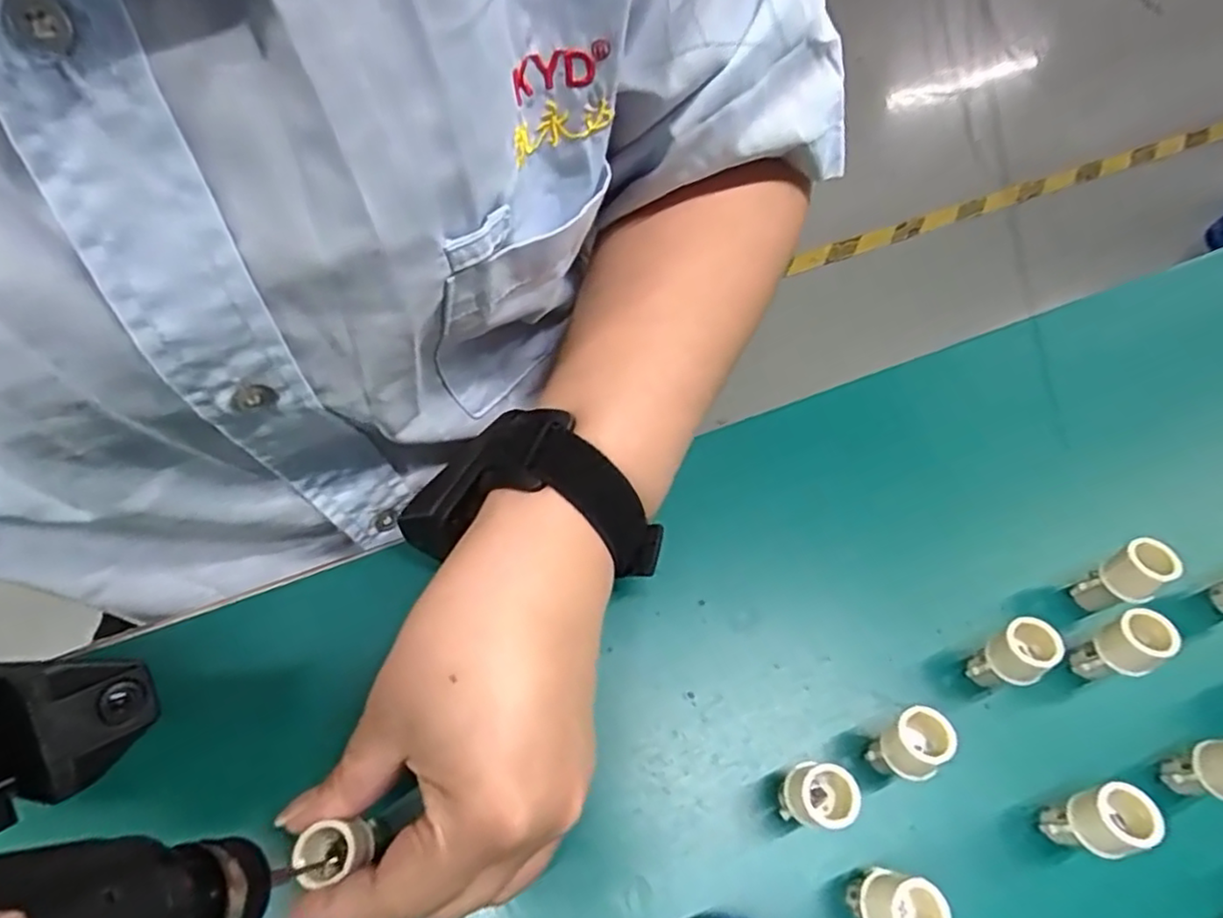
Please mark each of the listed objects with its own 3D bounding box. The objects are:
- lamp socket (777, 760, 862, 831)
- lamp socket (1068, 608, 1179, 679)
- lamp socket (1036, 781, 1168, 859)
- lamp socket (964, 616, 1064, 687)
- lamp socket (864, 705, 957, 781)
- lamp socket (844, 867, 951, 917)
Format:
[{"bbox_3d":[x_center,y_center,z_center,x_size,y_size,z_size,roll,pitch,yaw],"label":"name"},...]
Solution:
[{"bbox_3d":[0.070,0.119,0.233,0.020,0.044,0.019,2,63,-4],"label":"lamp socket"},{"bbox_3d":[0.198,0.073,0.256,0.021,0.043,0.021,1,62,-1],"label":"lamp socket"},{"bbox_3d":[0.167,0.126,0.230,0.017,0.044,0.021,1,63,-4],"label":"lamp socket"},{"bbox_3d":[0.153,0.077,0.255,0.018,0.041,0.021,-18,66,-13],"label":"lamp socket"},{"bbox_3d":[0.107,0.105,0.240,0.019,0.043,0.021,-13,65,-11],"label":"lamp socket"},{"bbox_3d":[0.092,0.148,0.218,0.022,0.043,0.020,2,63,-4],"label":"lamp socket"}]

